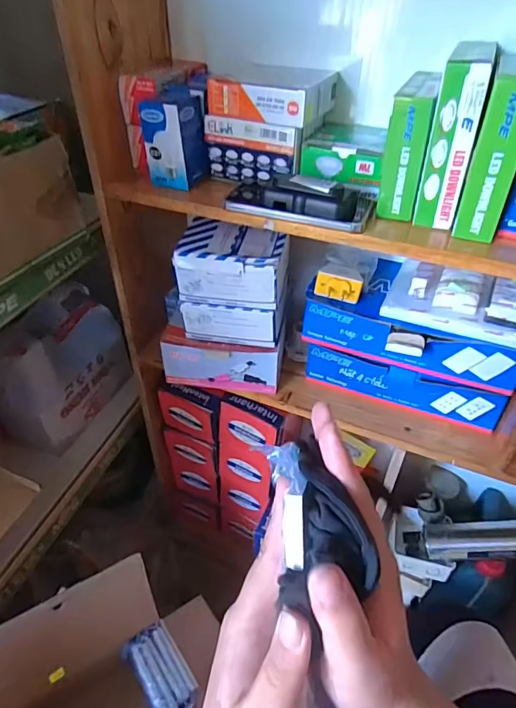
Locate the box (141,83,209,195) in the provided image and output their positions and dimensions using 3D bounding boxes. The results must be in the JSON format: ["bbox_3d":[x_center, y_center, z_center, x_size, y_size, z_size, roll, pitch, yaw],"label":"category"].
[{"bbox_3d":[-0.103,-0.274,0.584,0.059,0.101,0.067,18,44,18],"label":"box"}]

